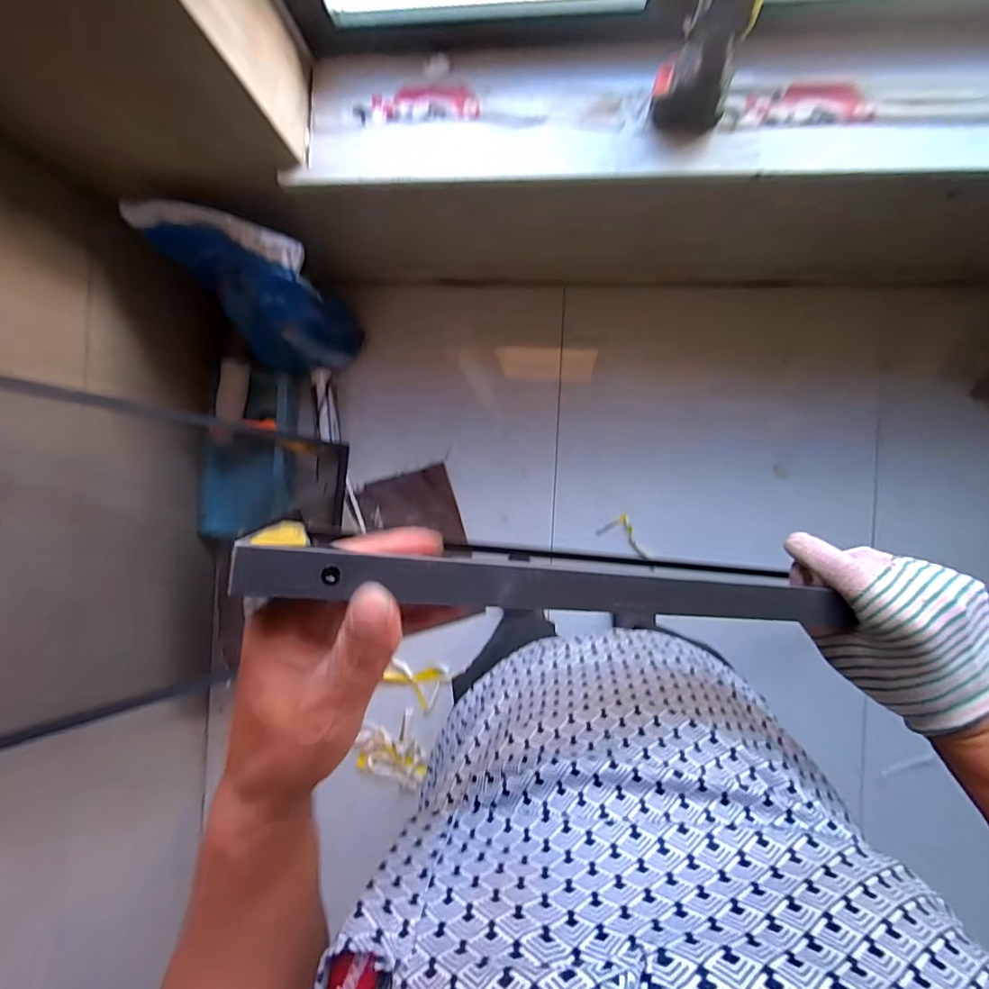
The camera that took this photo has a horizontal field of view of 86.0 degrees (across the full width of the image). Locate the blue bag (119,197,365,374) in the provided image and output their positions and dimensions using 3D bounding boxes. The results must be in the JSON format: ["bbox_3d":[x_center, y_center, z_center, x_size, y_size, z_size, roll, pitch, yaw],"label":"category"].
[{"bbox_3d":[-0.527,-0.433,1.215,0.375,0.443,0.182,2,84,-7],"label":"blue bag"}]

